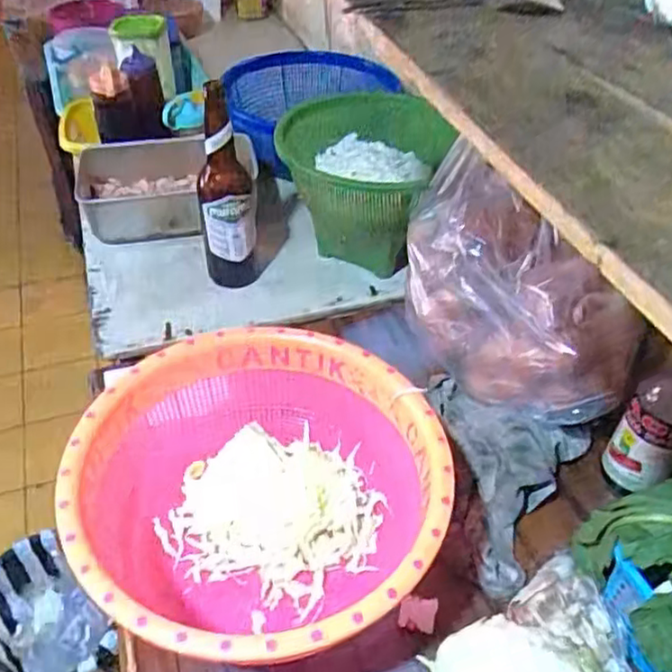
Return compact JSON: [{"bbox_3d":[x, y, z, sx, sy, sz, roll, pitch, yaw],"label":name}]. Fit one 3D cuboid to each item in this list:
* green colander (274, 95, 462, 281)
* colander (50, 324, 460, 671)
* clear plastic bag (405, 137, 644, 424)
[{"bbox_3d":[0.038,-0.227,0.980,0.239,0.168,0.295,1,43,-1],"label":"green colander"},{"bbox_3d":[-0.066,0.159,0.606,0.308,0.153,0.307,1,43,-1],"label":"colander"},{"bbox_3d":[0.193,-0.046,0.753,0.114,0.194,0.309,-22,49,-24],"label":"clear plastic bag"}]

